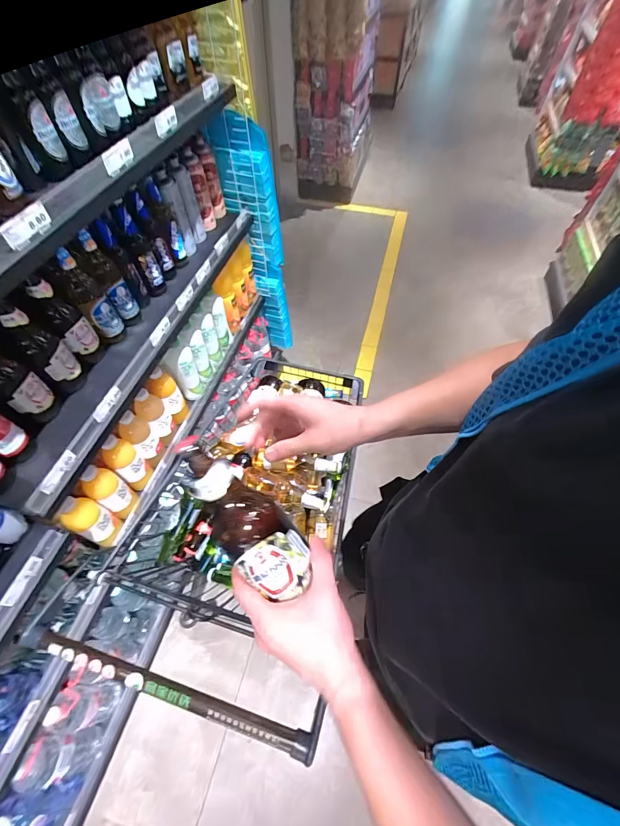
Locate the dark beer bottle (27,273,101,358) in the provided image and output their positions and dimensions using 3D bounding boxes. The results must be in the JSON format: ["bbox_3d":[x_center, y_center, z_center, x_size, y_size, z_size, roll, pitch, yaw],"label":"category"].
[{"bbox_3d":[-0.557,-0.212,0.808,0.067,0.224,0.058,-36,64,-21],"label":"dark beer bottle"}]

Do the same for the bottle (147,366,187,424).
[{"bbox_3d":[-0.443,-0.049,1.111,0.067,0.209,0.088,-22,59,-14],"label":"bottle"}]

